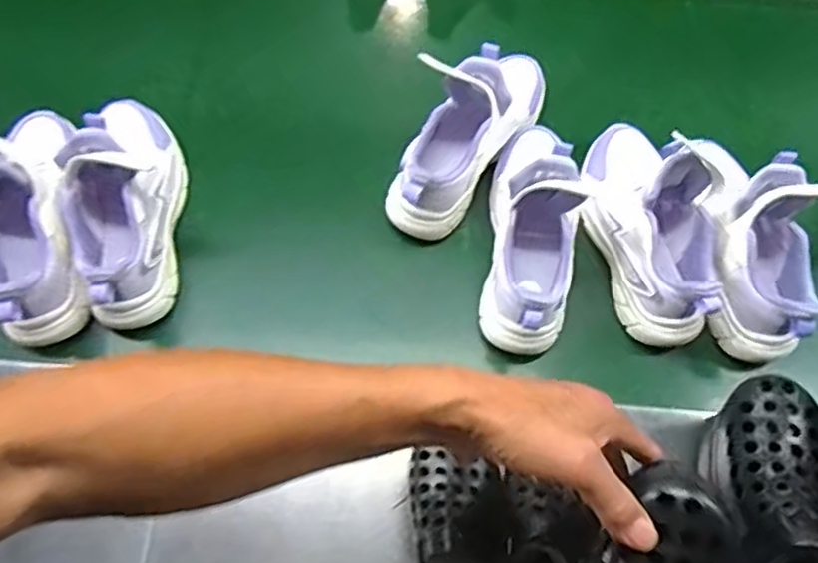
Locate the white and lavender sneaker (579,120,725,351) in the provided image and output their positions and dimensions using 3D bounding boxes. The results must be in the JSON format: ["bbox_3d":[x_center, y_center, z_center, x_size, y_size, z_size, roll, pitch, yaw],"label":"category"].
[{"bbox_3d":[0.246,-0.067,0.669,0.093,0.122,0.242,-16,71,-7],"label":"white and lavender sneaker"}]

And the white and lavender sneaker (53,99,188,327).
[{"bbox_3d":[-0.289,-0.086,0.657,0.092,0.122,0.251,-2,70,-2],"label":"white and lavender sneaker"}]

